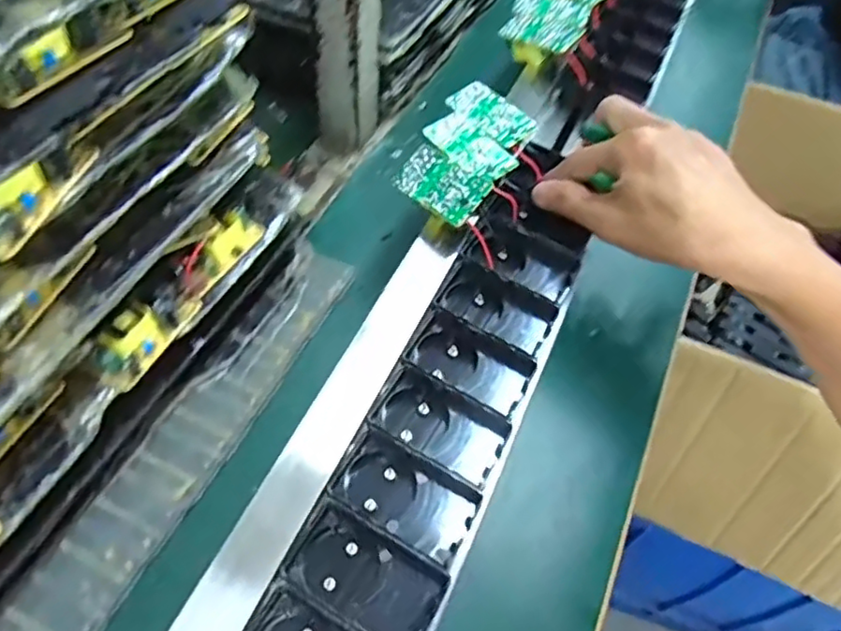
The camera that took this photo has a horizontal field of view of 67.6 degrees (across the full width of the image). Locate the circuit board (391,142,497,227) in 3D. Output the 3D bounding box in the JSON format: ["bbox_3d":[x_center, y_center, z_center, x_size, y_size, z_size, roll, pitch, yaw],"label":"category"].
[{"bbox_3d":[0.015,-0.089,0.418,0.064,0.008,0.040,38,82,25],"label":"circuit board"}]

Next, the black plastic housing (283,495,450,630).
[{"bbox_3d":[-0.026,0.126,0.305,0.070,0.024,0.044,27,59,14],"label":"black plastic housing"}]

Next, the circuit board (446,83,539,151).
[{"bbox_3d":[0.052,-0.147,0.460,0.041,0.004,0.063,-36,70,-24],"label":"circuit board"}]

